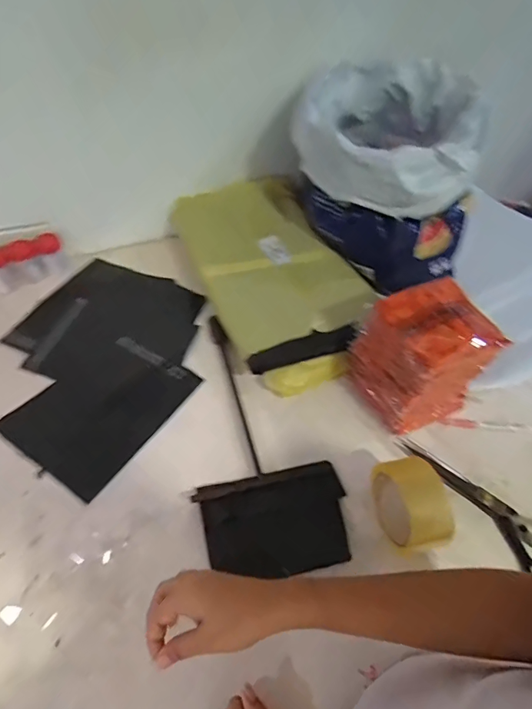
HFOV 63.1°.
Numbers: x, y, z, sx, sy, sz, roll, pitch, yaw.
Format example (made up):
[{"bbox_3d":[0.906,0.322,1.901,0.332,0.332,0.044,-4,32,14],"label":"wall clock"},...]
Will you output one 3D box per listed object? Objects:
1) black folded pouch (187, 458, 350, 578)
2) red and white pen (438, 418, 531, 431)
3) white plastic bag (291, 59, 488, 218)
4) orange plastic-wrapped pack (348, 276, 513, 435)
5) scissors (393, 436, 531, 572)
[{"bbox_3d":[0.015,0.202,0.525,0.174,0.021,0.121,-8,53,-11],"label":"black folded pouch"},{"bbox_3d":[0.331,0.104,0.636,0.147,0.004,0.015,7,51,0],"label":"red and white pen"},{"bbox_3d":[0.179,-0.354,0.684,0.245,0.131,0.273,12,52,4],"label":"white plastic bag"},{"bbox_3d":[0.212,0.006,0.601,0.133,0.158,0.123,-17,55,-18],"label":"orange plastic-wrapped pack"},{"bbox_3d":[0.282,0.188,0.555,0.077,0.019,0.253,-35,62,-28],"label":"scissors"}]

